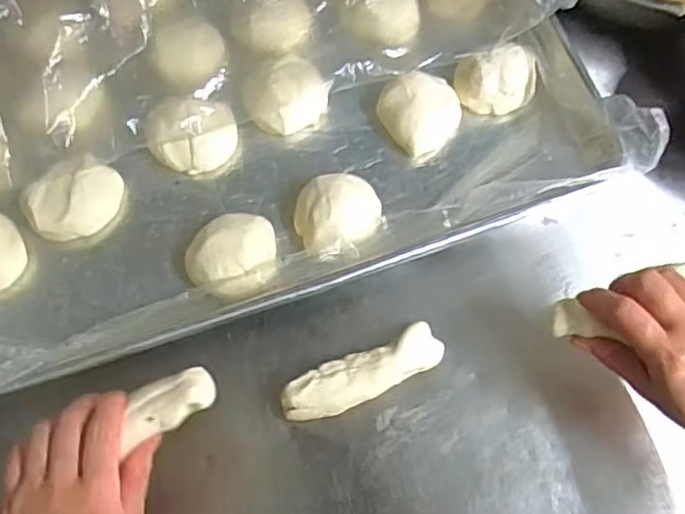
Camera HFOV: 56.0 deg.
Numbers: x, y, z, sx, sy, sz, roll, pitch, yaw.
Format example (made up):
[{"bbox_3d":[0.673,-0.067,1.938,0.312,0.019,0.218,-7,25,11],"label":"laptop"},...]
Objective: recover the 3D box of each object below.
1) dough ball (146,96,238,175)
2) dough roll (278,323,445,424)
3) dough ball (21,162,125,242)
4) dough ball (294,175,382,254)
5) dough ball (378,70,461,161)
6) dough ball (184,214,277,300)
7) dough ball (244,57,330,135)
[{"bbox_3d":[-0.138,-0.112,0.582,0.079,0.045,0.066,8,70,4],"label":"dough ball"},{"bbox_3d":[0.017,0.094,0.512,0.132,0.026,0.038,-23,71,-7],"label":"dough roll"},{"bbox_3d":[-0.239,-0.053,0.574,0.063,0.032,0.079,36,75,13],"label":"dough ball"},{"bbox_3d":[-0.004,-0.037,0.558,0.073,0.040,0.067,0,70,1],"label":"dough ball"},{"bbox_3d":[0.069,-0.130,0.588,0.073,0.038,0.068,0,70,1],"label":"dough ball"},{"bbox_3d":[-0.094,0.000,0.549,0.072,0.036,0.073,0,70,1],"label":"dough ball"},{"bbox_3d":[-0.051,-0.150,0.598,0.072,0.034,0.060,-35,73,-11],"label":"dough ball"}]

